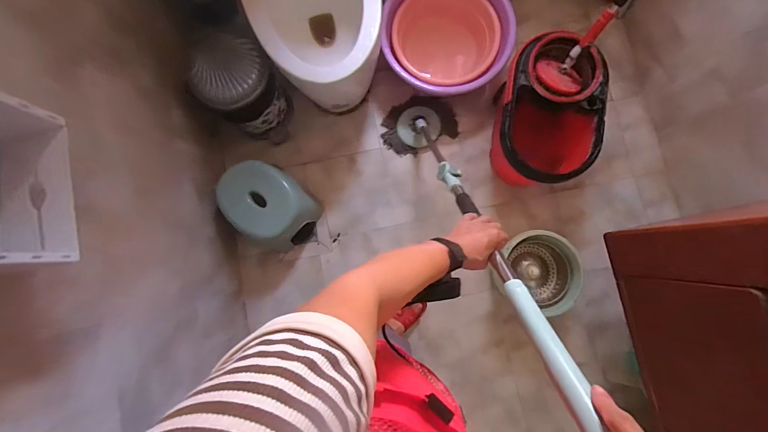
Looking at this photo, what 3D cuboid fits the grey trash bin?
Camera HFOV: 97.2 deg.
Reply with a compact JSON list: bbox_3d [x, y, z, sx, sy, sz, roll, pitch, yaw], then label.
[{"bbox_3d":[-0.441,-0.392,1.116,0.188,0.345,0.202,0,84,0],"label":"grey trash bin"}]

